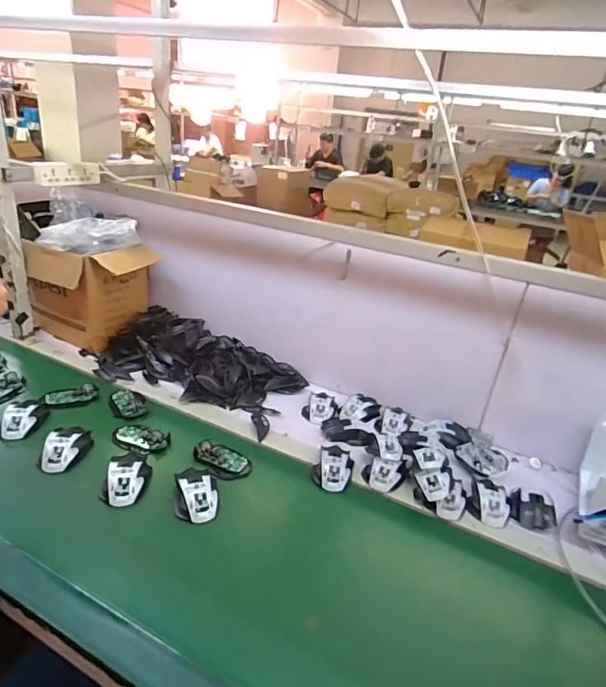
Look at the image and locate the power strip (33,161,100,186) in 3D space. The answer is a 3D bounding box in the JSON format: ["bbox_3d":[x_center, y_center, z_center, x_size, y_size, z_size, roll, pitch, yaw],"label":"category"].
[{"bbox_3d":[-0.597,-0.432,1.183,0.026,0.057,0.158,25,30,33],"label":"power strip"}]

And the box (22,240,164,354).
[{"bbox_3d":[-0.564,-0.142,1.254,0.292,0.244,0.191,16,26,17],"label":"box"}]

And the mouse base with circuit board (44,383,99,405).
[{"bbox_3d":[-0.504,0.111,1.017,0.104,0.017,0.052,-7,28,-28],"label":"mouse base with circuit board"}]

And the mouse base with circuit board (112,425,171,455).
[{"bbox_3d":[-0.322,0.186,0.915,0.113,0.017,0.061,13,25,13],"label":"mouse base with circuit board"}]

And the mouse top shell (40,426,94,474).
[{"bbox_3d":[-0.435,0.192,0.854,0.068,0.033,0.099,4,25,-7],"label":"mouse top shell"}]

